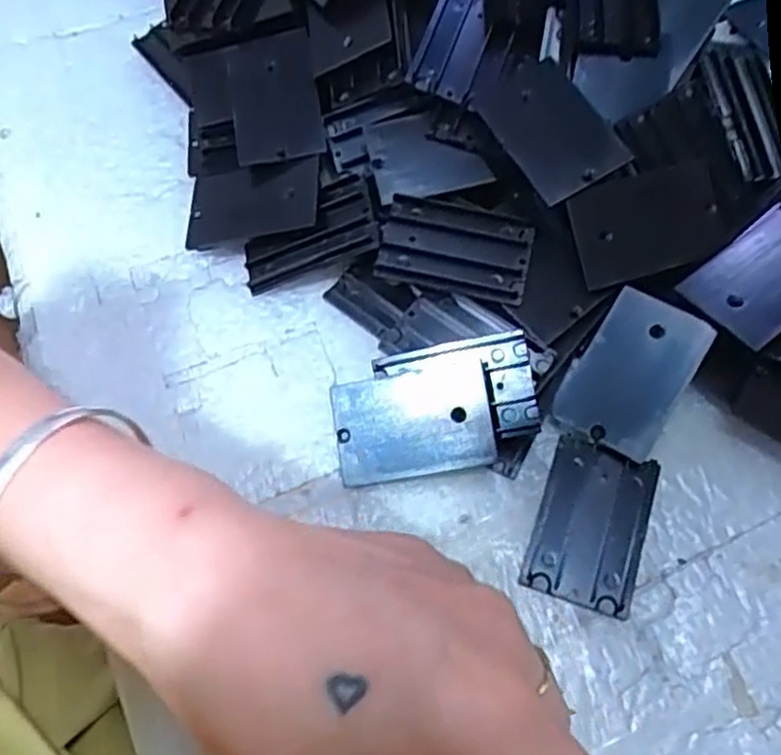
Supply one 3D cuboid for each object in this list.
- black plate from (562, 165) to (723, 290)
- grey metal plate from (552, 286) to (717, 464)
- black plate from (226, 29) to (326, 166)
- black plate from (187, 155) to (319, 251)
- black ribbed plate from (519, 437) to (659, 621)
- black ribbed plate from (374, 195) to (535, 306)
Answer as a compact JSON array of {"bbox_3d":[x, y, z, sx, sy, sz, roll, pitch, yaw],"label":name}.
[{"bbox_3d":[0.094,-0.056,0.276,0.055,0.005,0.035,-15,89,-5],"label":"black plate"},{"bbox_3d":[0.085,-0.002,0.268,0.037,0.004,0.054,30,87,19],"label":"grey metal plate"},{"bbox_3d":[-0.049,-0.117,0.315,0.036,0.008,0.061,-11,77,4],"label":"black plate"},{"bbox_3d":[-0.056,-0.071,0.306,0.053,0.006,0.033,-7,74,11],"label":"black plate"},{"bbox_3d":[0.068,0.049,0.256,0.035,0.005,0.053,18,66,10],"label":"black ribbed plate"},{"bbox_3d":[0.024,-0.048,0.281,0.054,0.007,0.031,10,65,6],"label":"black ribbed plate"}]

